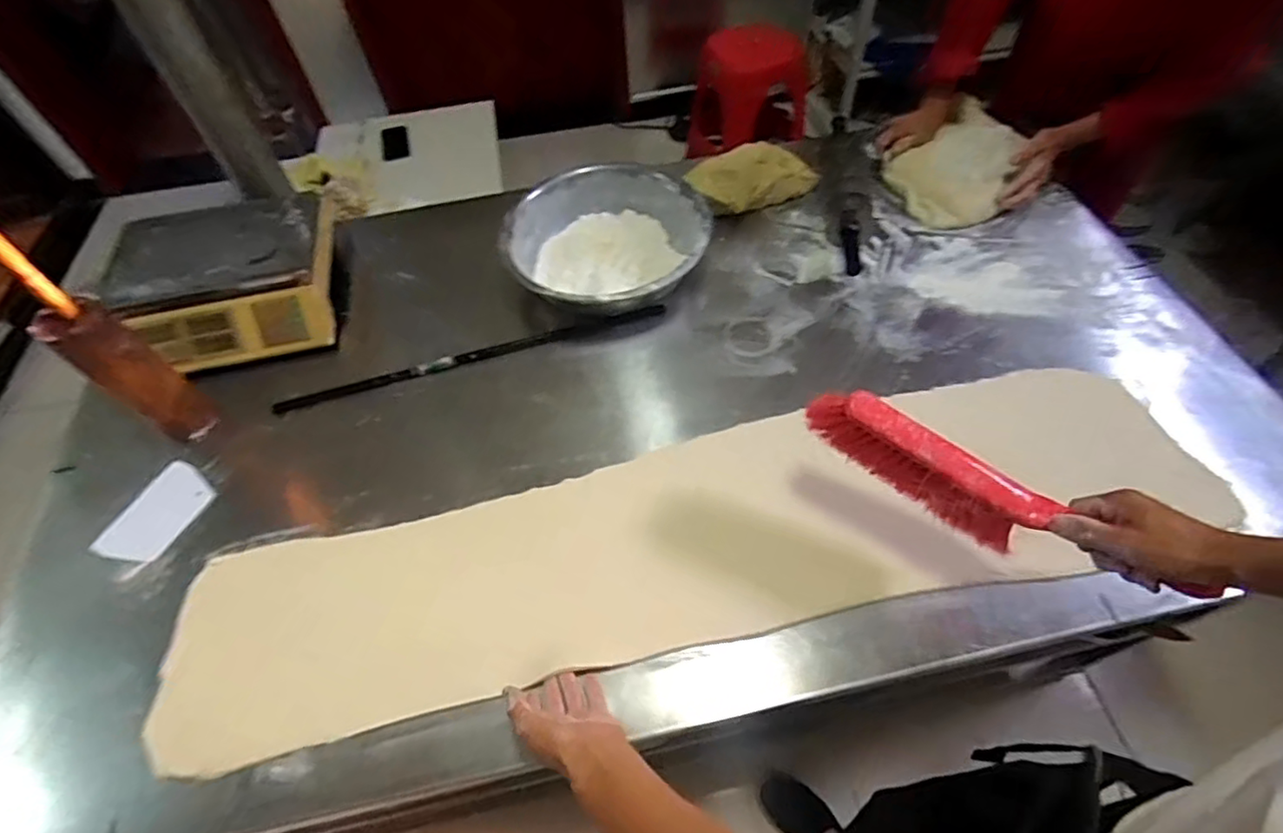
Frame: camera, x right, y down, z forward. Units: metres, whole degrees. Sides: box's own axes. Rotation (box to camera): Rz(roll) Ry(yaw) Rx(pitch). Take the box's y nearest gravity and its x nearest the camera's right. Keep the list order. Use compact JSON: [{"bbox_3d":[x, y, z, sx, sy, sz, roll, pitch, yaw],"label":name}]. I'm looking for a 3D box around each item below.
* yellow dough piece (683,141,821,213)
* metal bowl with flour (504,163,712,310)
[{"bbox_3d":[0.200,-0.459,1.176,0.280,0.079,0.121,-18,54,-25],"label":"yellow dough piece"},{"bbox_3d":[-0.060,-0.294,1.073,0.337,0.109,0.329,-2,54,3],"label":"metal bowl with flour"}]

